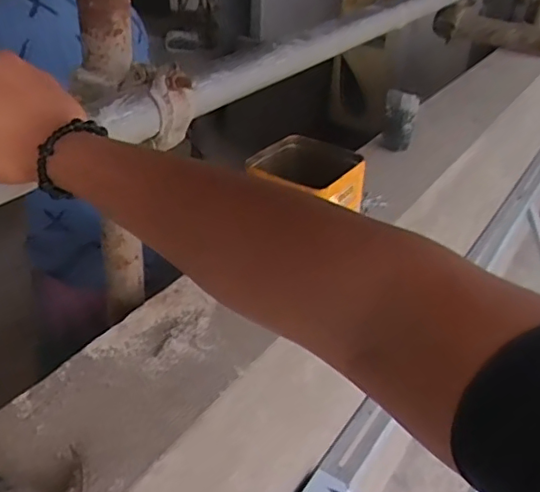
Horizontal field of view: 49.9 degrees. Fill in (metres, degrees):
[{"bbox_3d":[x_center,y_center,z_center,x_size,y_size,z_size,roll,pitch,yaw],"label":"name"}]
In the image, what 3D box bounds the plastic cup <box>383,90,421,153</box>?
[{"bbox_3d":[0.234,-0.224,1.053,0.058,0.095,0.059,10,35,9],"label":"plastic cup"}]

